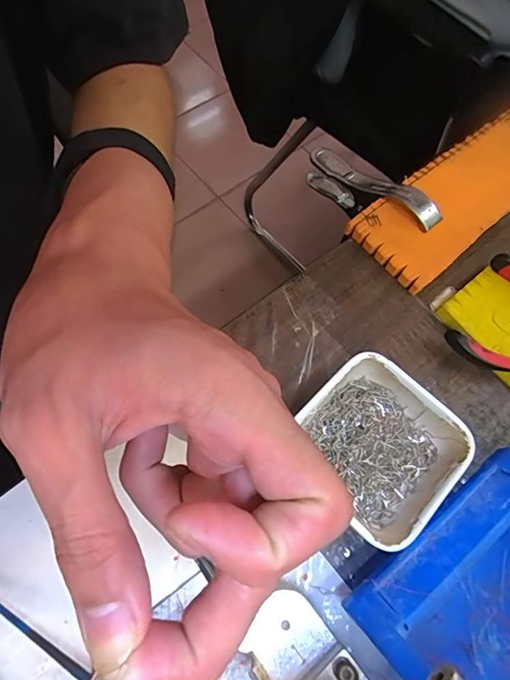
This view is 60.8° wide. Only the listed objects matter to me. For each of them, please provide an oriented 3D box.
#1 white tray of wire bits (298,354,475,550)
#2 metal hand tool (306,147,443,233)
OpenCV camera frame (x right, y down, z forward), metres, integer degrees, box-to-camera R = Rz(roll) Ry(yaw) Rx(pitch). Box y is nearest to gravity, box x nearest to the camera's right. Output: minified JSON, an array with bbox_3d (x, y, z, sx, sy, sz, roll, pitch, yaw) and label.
[{"bbox_3d":[0.065,0.059,0.241,0.076,0.032,0.080,-41,75,-17],"label":"white tray of wire bits"},{"bbox_3d":[0.088,-0.116,0.339,0.017,0.044,0.120,-39,51,-16],"label":"metal hand tool"}]

